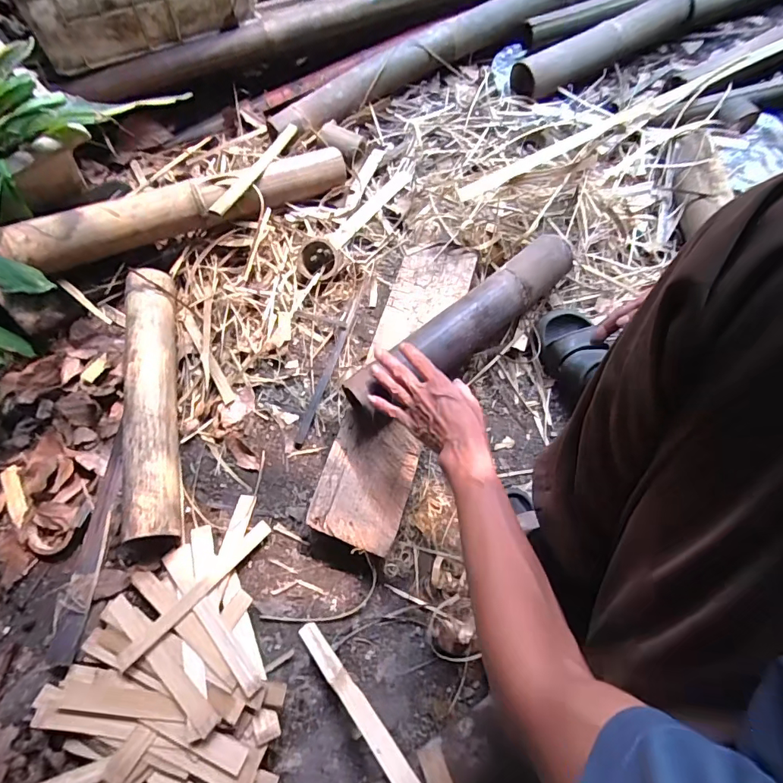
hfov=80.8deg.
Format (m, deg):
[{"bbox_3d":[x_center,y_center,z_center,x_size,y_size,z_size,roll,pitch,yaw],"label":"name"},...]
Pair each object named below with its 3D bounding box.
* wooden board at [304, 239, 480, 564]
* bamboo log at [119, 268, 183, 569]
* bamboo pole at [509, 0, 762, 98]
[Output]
[{"bbox_3d":[0.013,-0.021,0.687,0.118,0.032,0.492,18,69,2],"label":"wooden board"},{"bbox_3d":[-0.360,0.008,0.699,0.089,0.075,0.441,-7,64,-4],"label":"bamboo log"},{"bbox_3d":[0.687,-0.868,1.042,0.993,0.087,0.083,-28,68,-13],"label":"bamboo pole"}]

